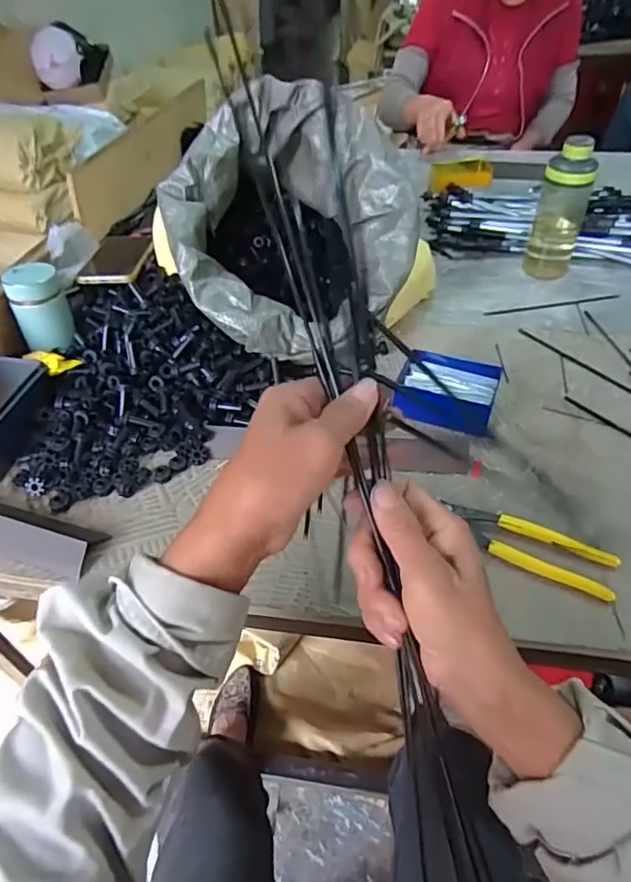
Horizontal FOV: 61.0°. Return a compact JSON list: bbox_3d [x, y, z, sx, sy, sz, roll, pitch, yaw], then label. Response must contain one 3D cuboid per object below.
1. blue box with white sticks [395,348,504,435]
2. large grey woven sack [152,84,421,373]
[{"bbox_3d":[0.151,-0.059,0.612,0.107,0.038,0.088,15,47,16],"label":"blue box with white sticks"},{"bbox_3d":[-0.033,-0.273,0.668,0.294,0.222,0.251,-8,45,-6],"label":"large grey woven sack"}]

